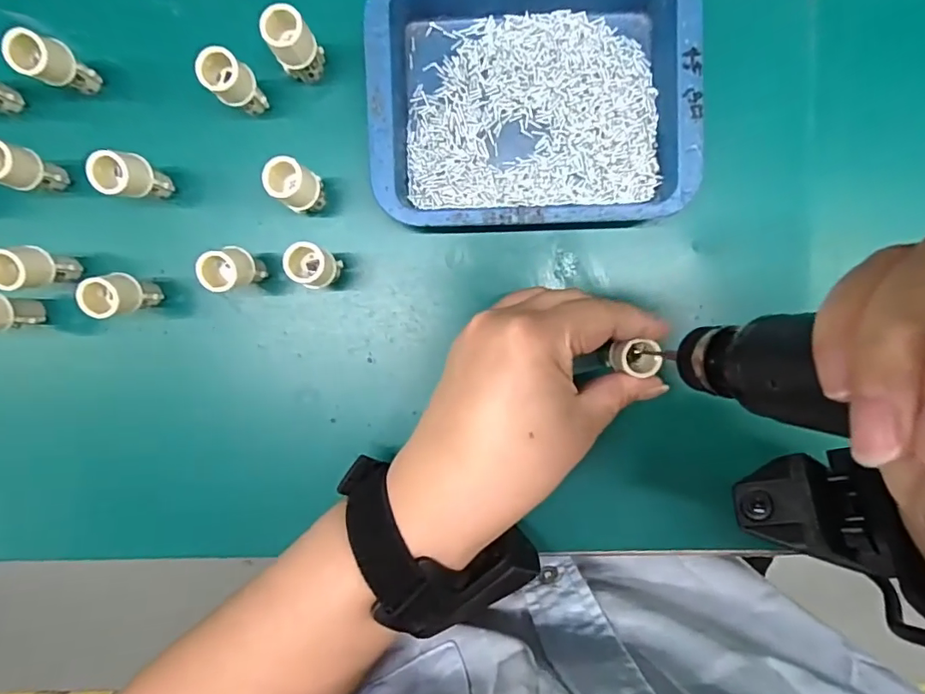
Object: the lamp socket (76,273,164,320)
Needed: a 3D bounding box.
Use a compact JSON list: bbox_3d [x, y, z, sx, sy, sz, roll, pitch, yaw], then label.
[{"bbox_3d":[-0.167,-0.025,0.257,0.018,0.041,0.021,0,91,2],"label":"lamp socket"}]

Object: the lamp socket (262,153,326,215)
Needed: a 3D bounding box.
[{"bbox_3d":[-0.080,-0.077,0.256,0.022,0.043,0.020,0,91,2],"label":"lamp socket"}]

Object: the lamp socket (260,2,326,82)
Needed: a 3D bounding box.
[{"bbox_3d":[-0.079,-0.143,0.252,0.020,0.046,0.021,0,91,2],"label":"lamp socket"}]

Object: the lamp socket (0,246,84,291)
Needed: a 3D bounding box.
[{"bbox_3d":[-0.209,-0.038,0.255,0.021,0.043,0.021,0,93,0],"label":"lamp socket"}]

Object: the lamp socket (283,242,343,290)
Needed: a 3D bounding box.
[{"bbox_3d":[-0.072,-0.039,0.258,0.020,0.044,0.019,0,91,2],"label":"lamp socket"}]

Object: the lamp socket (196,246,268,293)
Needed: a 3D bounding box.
[{"bbox_3d":[-0.112,-0.037,0.257,0.019,0.043,0.021,5,91,2],"label":"lamp socket"}]

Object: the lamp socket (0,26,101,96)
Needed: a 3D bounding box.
[{"bbox_3d":[-0.193,-0.133,0.249,0.016,0.045,0.020,30,92,1],"label":"lamp socket"}]

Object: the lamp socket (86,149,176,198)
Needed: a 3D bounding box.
[{"bbox_3d":[-0.159,-0.081,0.254,0.017,0.044,0.021,20,92,2],"label":"lamp socket"}]

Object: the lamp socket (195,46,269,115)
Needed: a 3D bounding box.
[{"bbox_3d":[-0.109,-0.125,0.250,0.018,0.043,0.019,0,91,2],"label":"lamp socket"}]

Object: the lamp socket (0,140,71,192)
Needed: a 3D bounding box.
[{"bbox_3d":[-0.211,-0.085,0.253,0.016,0.043,0.019,20,92,2],"label":"lamp socket"}]

